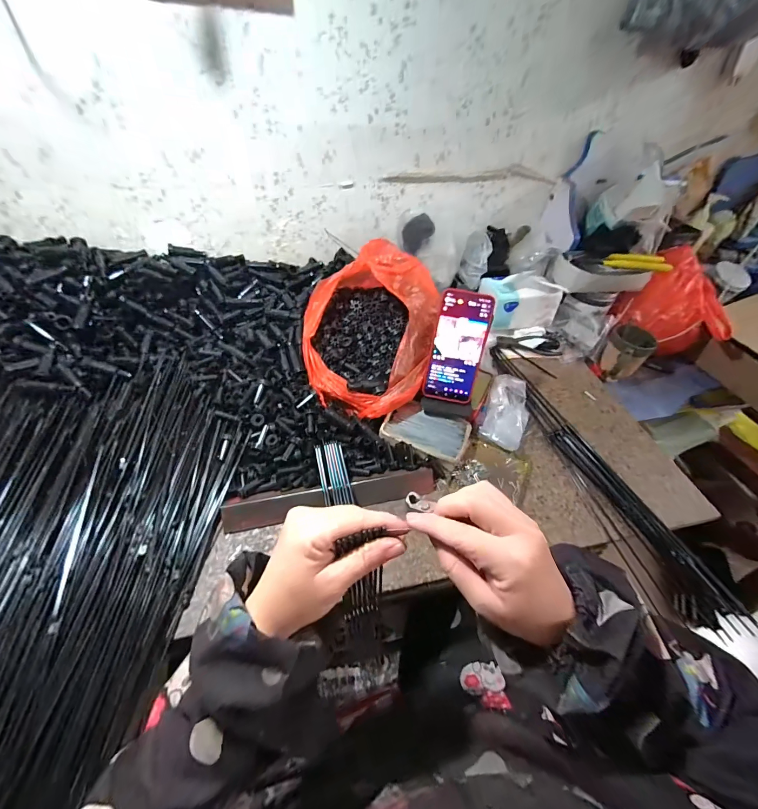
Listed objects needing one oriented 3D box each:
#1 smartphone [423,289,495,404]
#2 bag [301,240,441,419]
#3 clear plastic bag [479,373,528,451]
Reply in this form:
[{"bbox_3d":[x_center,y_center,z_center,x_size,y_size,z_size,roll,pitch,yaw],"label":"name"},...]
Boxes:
[{"bbox_3d":[0.119,-0.084,0.518,0.080,0.162,0.008,11,18,5],"label":"smartphone"},{"bbox_3d":[-0.014,-0.125,0.562,0.204,0.160,0.256,9,48,6],"label":"bag"},{"bbox_3d":[0.211,0.016,0.575,0.075,0.059,0.121,24,51,19],"label":"clear plastic bag"}]

